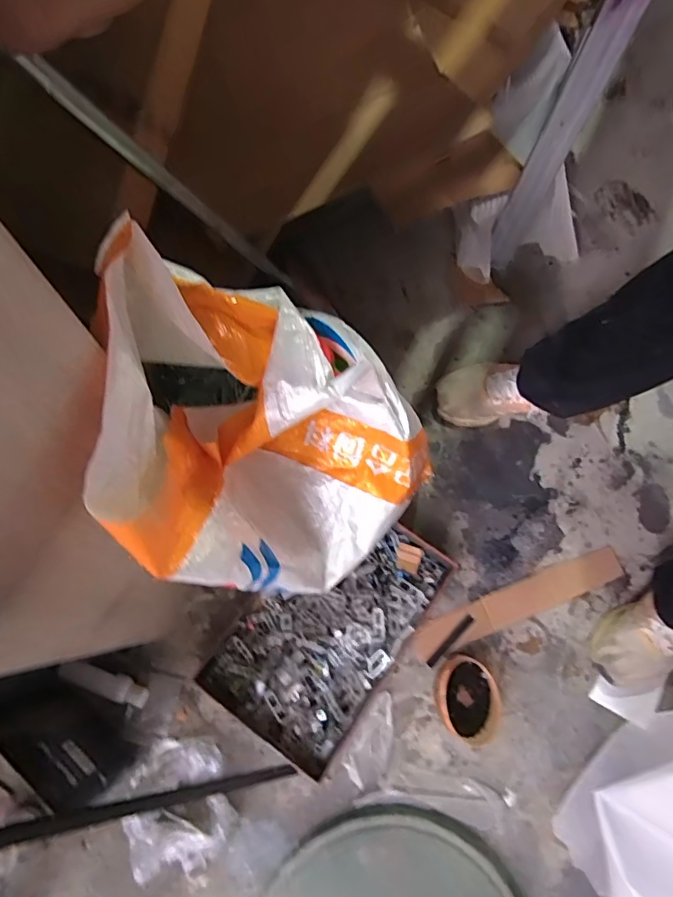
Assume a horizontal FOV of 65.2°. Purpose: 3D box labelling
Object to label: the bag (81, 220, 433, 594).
[{"bbox_3d":[-0.048,-0.017,0.480,0.240,0.283,0.260,-9,74,-6],"label":"bag"}]

